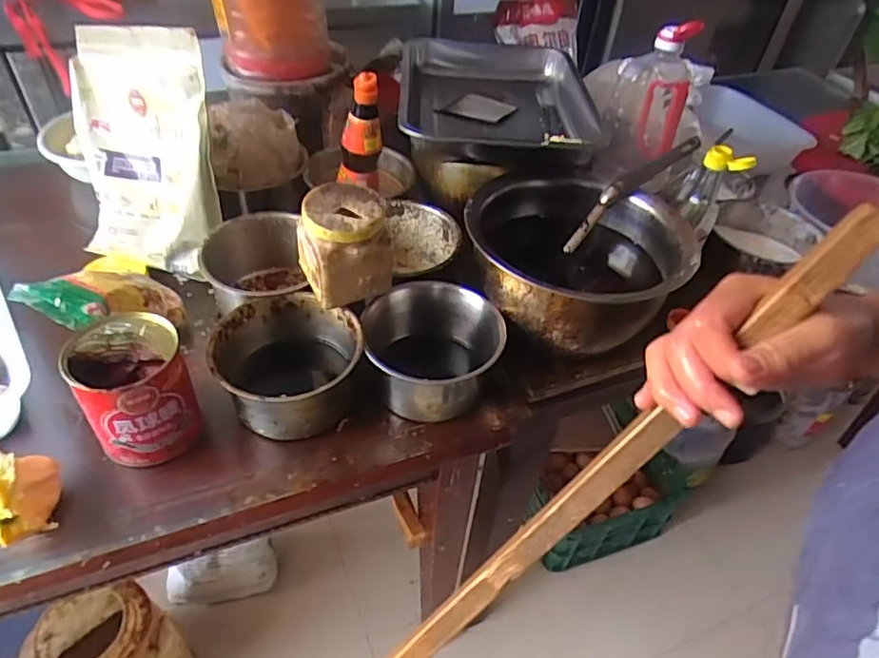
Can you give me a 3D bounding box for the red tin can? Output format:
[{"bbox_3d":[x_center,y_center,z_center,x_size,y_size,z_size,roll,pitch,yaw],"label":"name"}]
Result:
[{"bbox_3d":[-0.300,0.054,0.589,0.101,0.135,0.099,-22,51,-27],"label":"red tin can"}]

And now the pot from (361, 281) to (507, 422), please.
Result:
[{"bbox_3d":[-0.010,0.029,0.678,0.143,0.100,0.143,3,44,-3],"label":"pot"}]

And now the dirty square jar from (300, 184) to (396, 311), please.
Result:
[{"bbox_3d":[-0.102,-0.091,0.643,0.087,0.108,0.072,-18,49,-23],"label":"dirty square jar"}]

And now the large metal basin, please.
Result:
[{"bbox_3d":[0.160,-0.071,0.725,0.243,0.131,0.235,3,44,-3],"label":"large metal basin"}]

